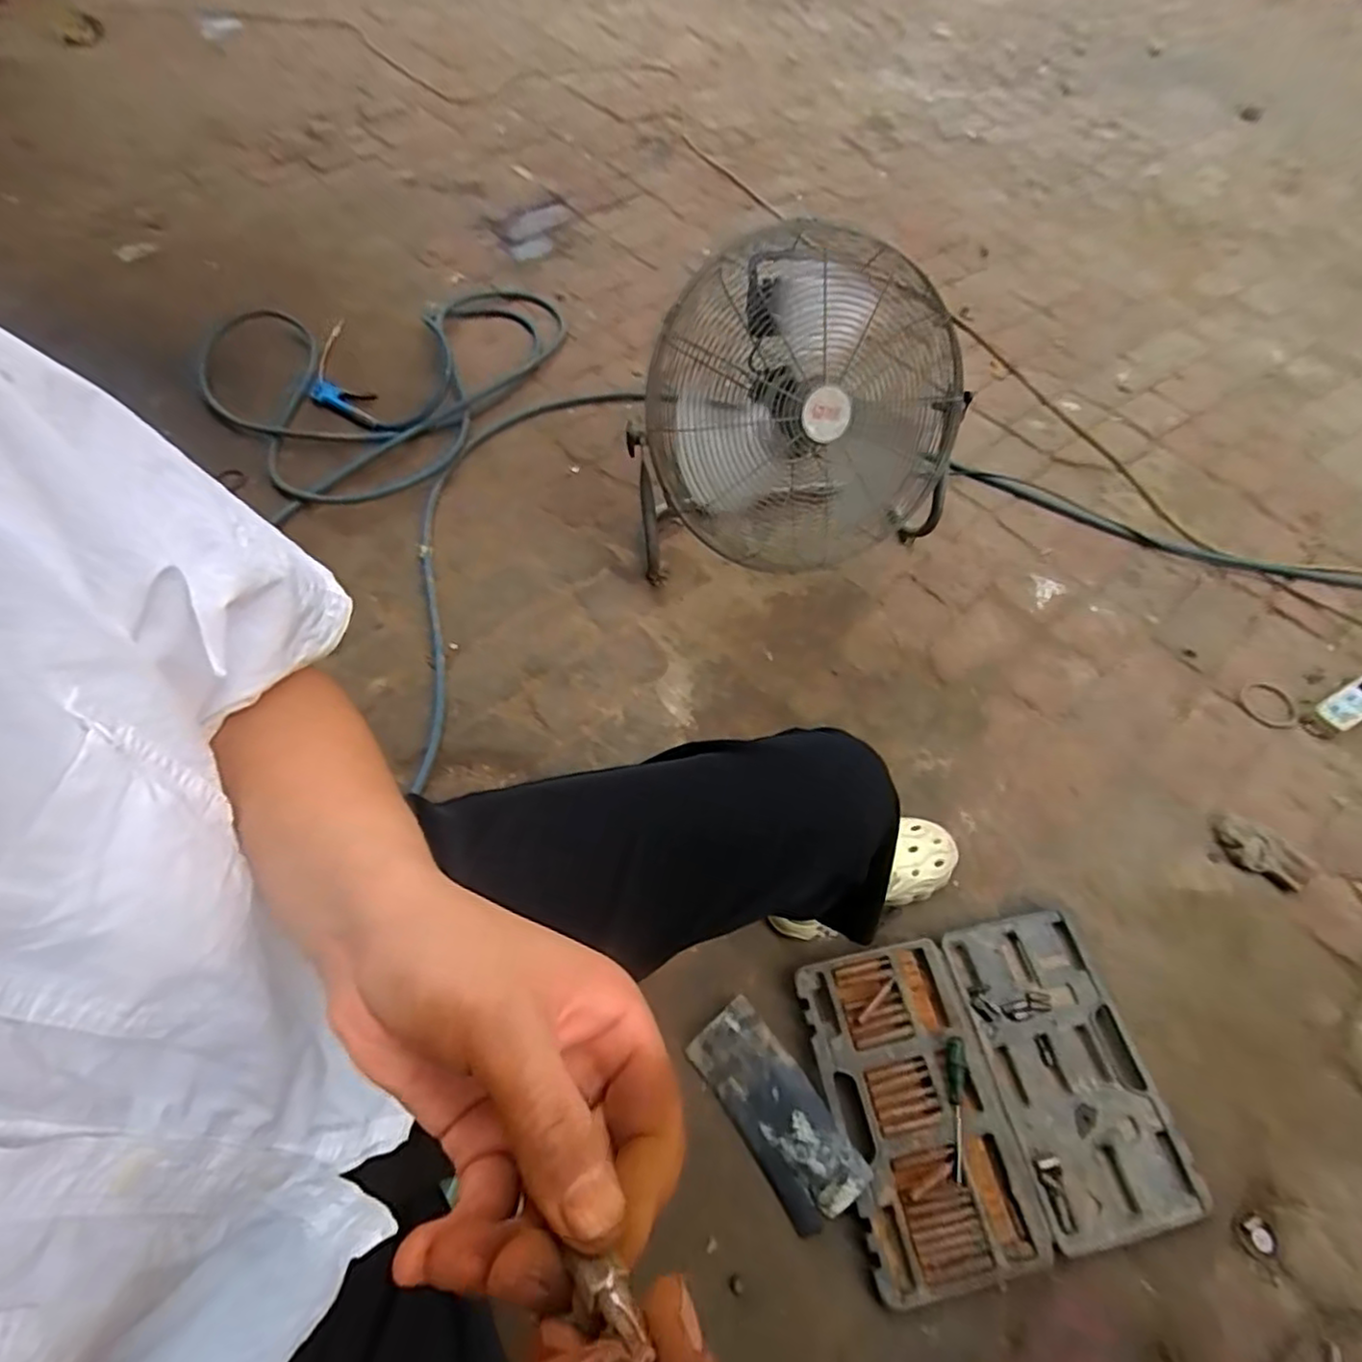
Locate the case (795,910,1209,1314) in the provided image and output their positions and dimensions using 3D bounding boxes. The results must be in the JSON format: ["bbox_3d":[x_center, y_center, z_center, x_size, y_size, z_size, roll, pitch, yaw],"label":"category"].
[{"bbox_3d":[0.366,0.486,0.796,0.375,0.032,0.336,-9,58,-8],"label":"case"}]

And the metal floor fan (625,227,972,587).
[{"bbox_3d":[0.219,-0.431,1.117,0.468,0.452,0.500,22,59,12],"label":"metal floor fan"}]

